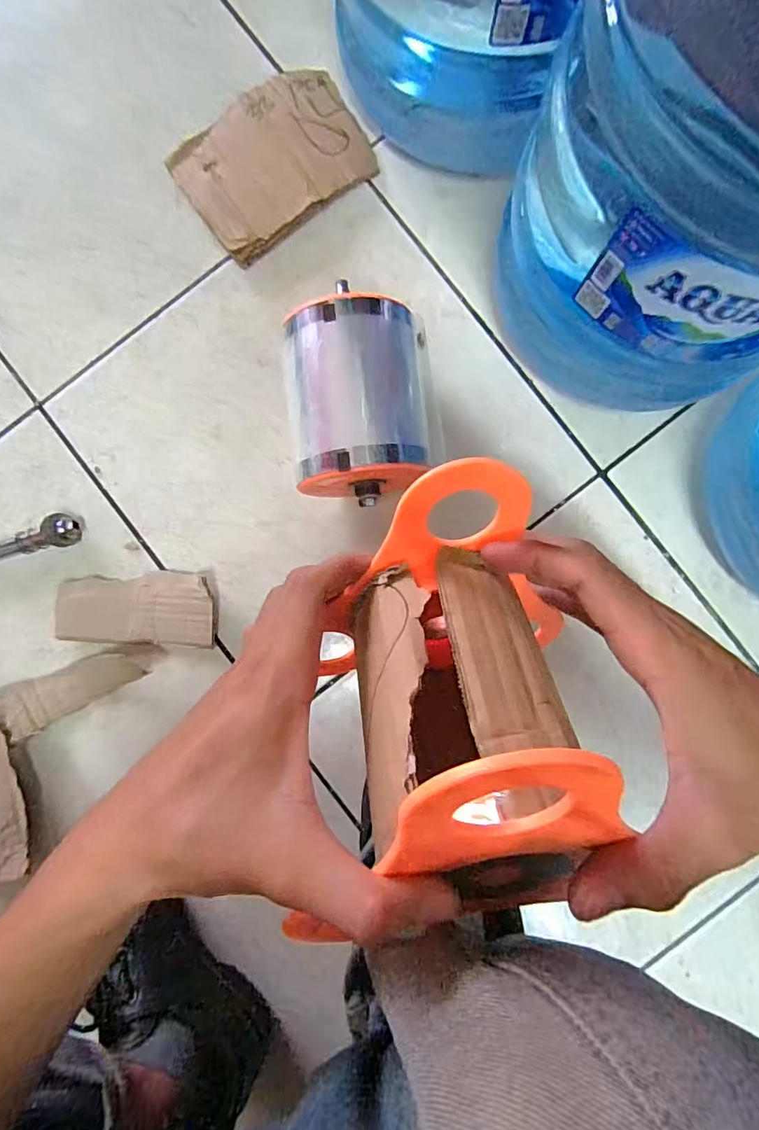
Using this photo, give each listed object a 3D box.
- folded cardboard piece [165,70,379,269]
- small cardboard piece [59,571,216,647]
[{"bbox_3d":[-0.104,-0.402,0.502,0.180,0.019,0.138,-35,88,0],"label":"folded cardboard piece"},{"bbox_3d":[-0.235,0.042,0.490,0.154,0.020,0.070,2,89,1],"label":"small cardboard piece"}]

